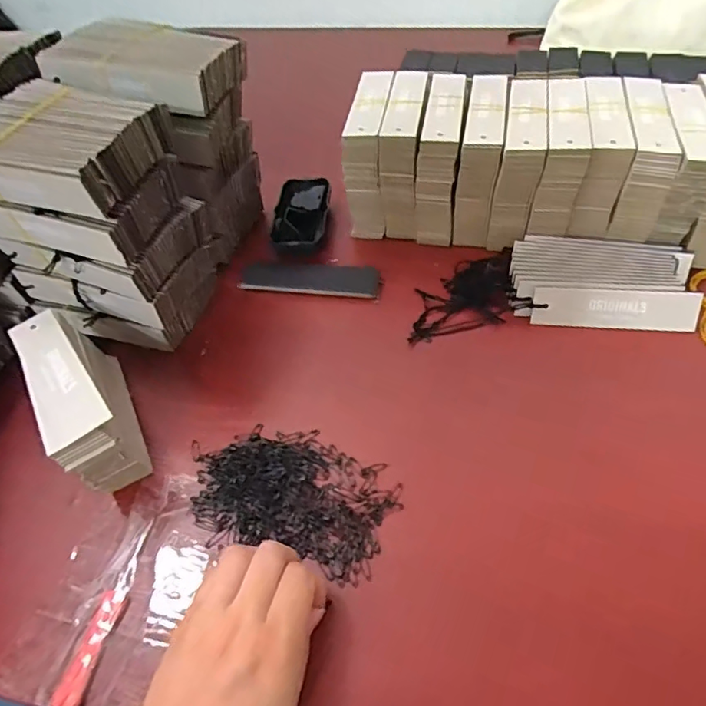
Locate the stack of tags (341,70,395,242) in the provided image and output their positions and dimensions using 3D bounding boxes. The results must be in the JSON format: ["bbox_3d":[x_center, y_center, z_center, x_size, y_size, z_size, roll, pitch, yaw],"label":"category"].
[{"bbox_3d":[0.018,-0.198,0.536,0.034,0.101,0.134,4,50,8],"label":"stack of tags"}]

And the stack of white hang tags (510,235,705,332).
[{"bbox_3d":[0.206,-0.059,0.454,0.139,0.032,0.081,6,51,10],"label":"stack of white hang tags"}]

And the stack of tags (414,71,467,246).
[{"bbox_3d":[0.085,-0.187,0.524,0.034,0.104,0.135,6,51,9],"label":"stack of tags"}]

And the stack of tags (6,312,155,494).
[{"bbox_3d":[-0.190,0.033,0.380,0.050,0.084,0.132,-26,53,-16],"label":"stack of tags"}]

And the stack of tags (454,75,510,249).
[{"bbox_3d":[0.122,-0.182,0.513,0.033,0.102,0.123,8,51,11],"label":"stack of tags"}]

